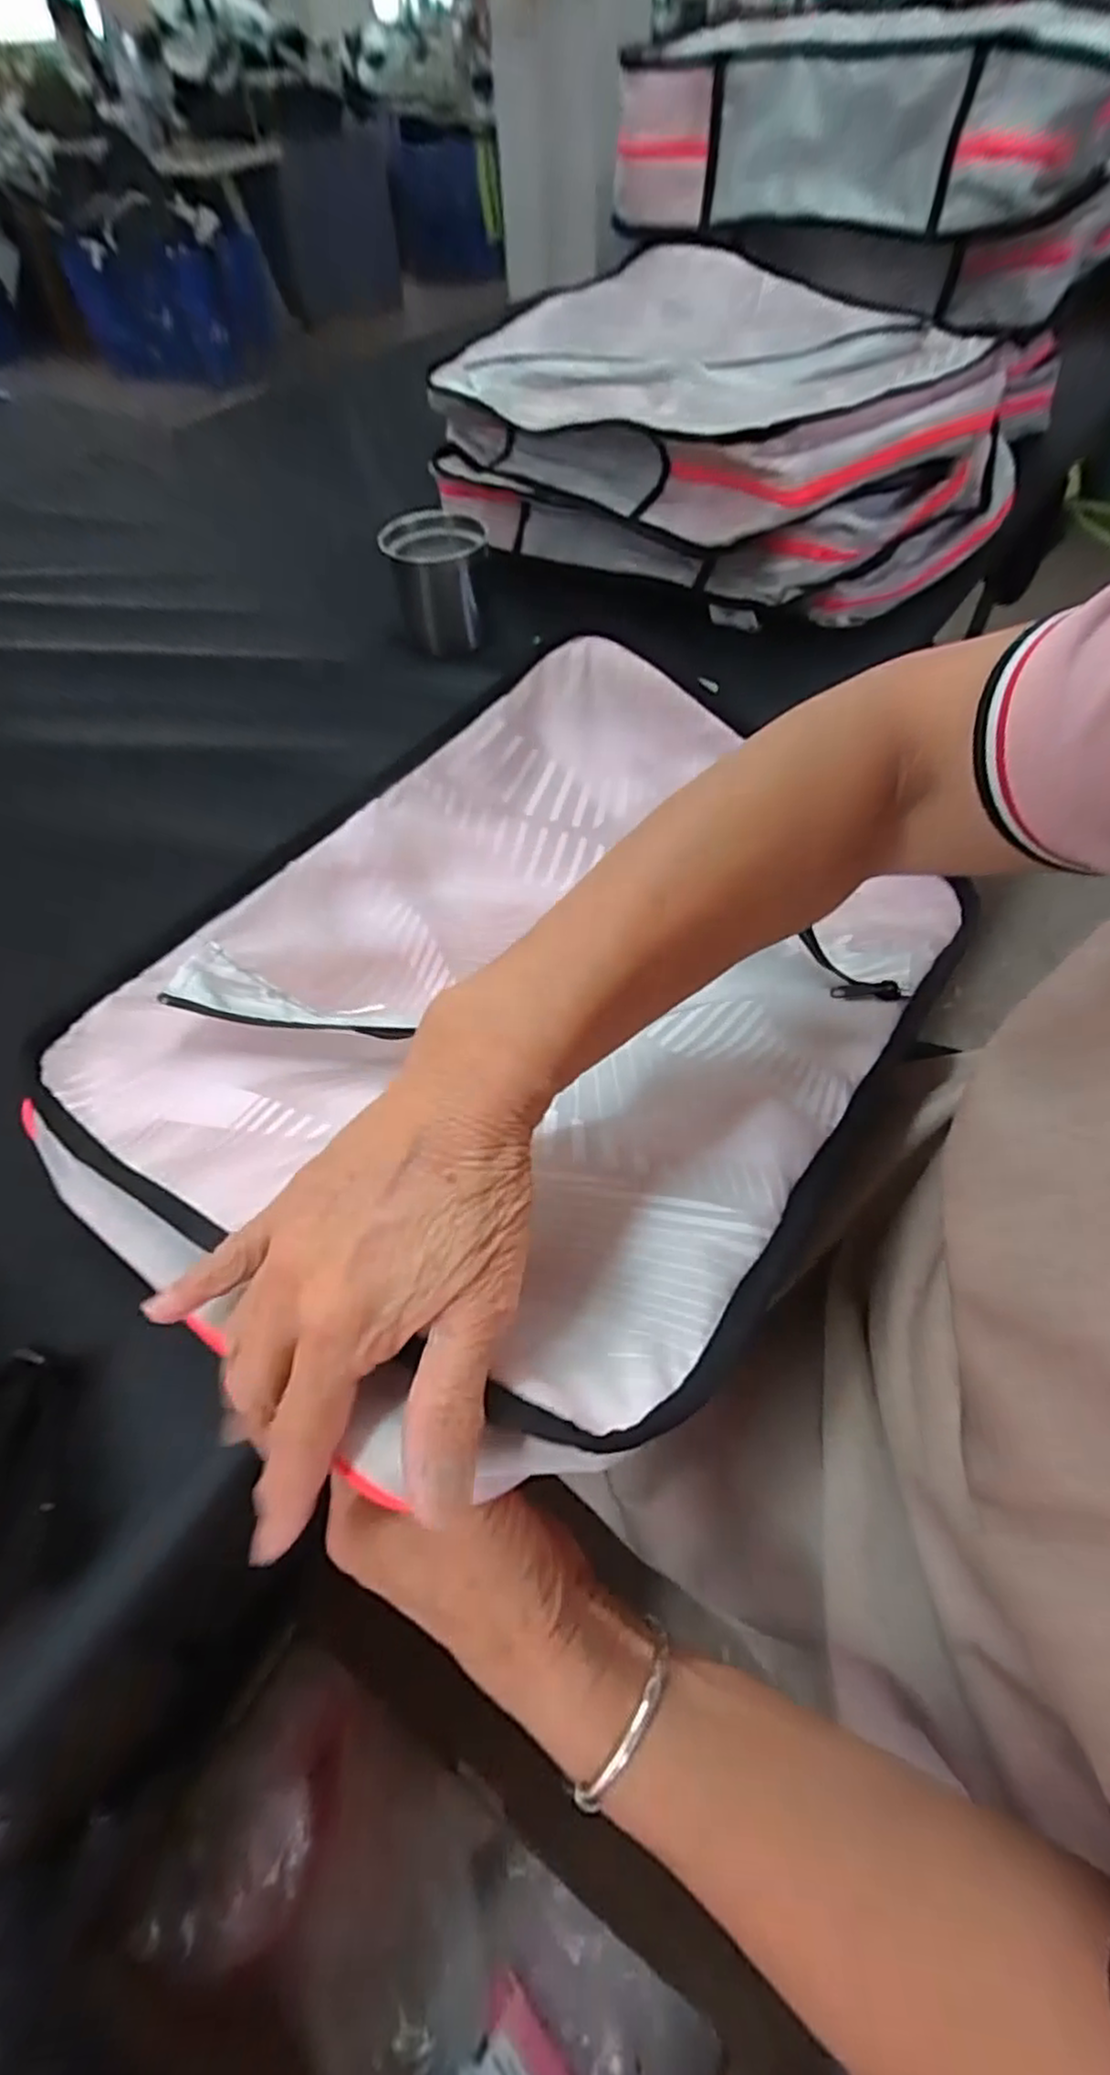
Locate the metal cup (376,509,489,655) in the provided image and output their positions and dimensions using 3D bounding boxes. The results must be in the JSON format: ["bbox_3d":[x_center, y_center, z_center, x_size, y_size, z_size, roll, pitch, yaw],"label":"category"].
[{"bbox_3d":[-0.114,-0.457,0.731,0.100,0.095,0.102,-1,54,2],"label":"metal cup"}]

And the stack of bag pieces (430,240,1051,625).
[{"bbox_3d":[0.175,-0.659,0.794,0.446,0.162,0.527,-35,60,-21],"label":"stack of bag pieces"}]

